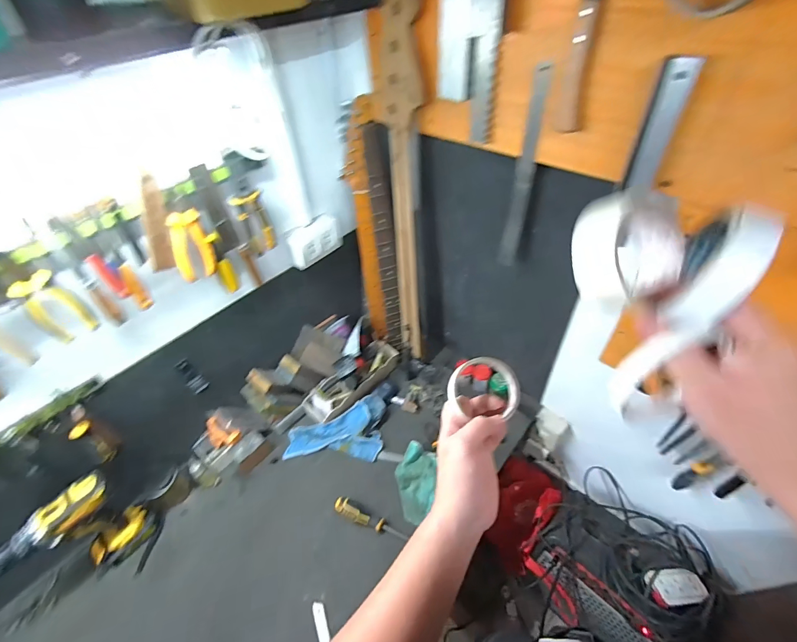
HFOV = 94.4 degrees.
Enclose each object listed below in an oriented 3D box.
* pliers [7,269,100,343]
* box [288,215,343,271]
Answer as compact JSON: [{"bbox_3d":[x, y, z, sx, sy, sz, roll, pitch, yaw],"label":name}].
[{"bbox_3d":[-0.492,-0.017,0.531,0.010,0.112,0.053,18,49,21],"label":"pliers"},{"bbox_3d":[-0.193,-0.183,0.862,0.051,0.079,0.125,32,55,30],"label":"box"}]

